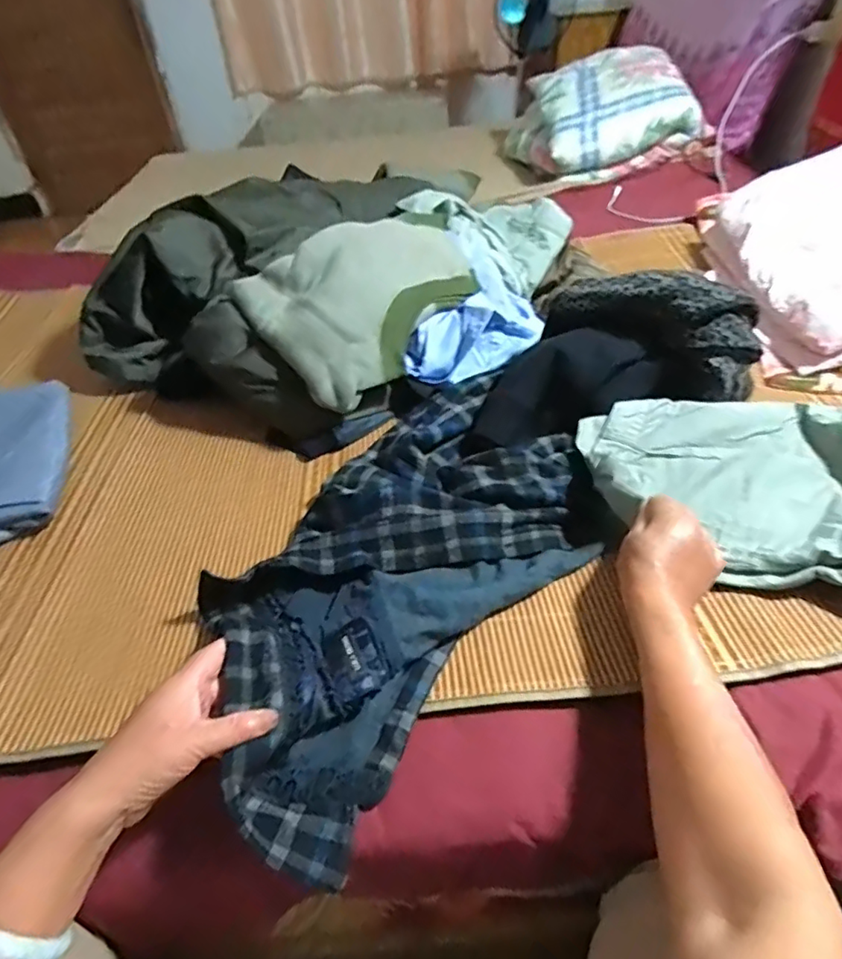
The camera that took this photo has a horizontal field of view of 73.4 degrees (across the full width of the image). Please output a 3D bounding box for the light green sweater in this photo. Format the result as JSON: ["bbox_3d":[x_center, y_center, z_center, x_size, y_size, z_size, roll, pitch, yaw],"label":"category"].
[{"bbox_3d":[-0.066,-0.254,0.781,0.315,0.145,0.204,-34,50,-27],"label":"light green sweater"}]

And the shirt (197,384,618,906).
[{"bbox_3d":[-0.017,0.077,0.564,0.274,0.063,0.505,22,49,27],"label":"shirt"}]

